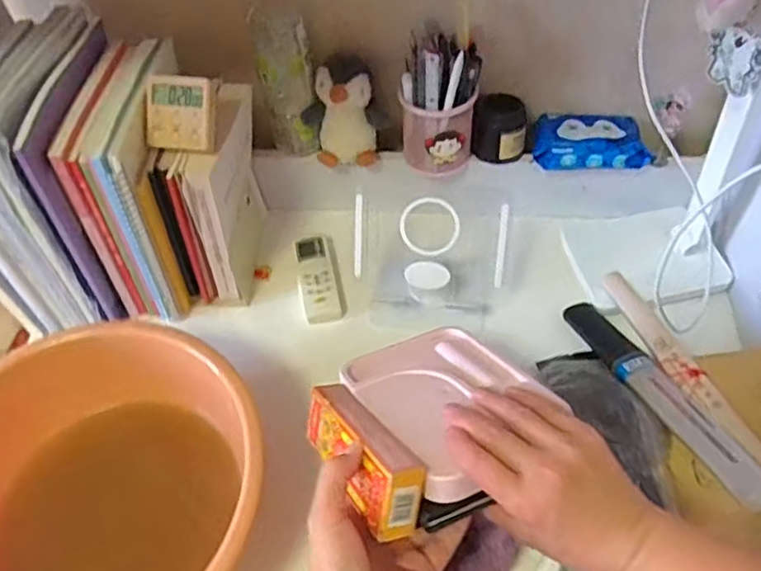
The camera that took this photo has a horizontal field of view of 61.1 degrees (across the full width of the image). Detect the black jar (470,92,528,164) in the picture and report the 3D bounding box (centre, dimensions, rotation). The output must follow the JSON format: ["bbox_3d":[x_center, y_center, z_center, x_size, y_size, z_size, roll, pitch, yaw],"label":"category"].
[{"bbox_3d":[0.141,-0.186,0.761,0.061,0.062,0.065,-3,52,3],"label":"black jar"}]

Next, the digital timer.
[{"bbox_3d":[-0.193,-0.166,0.621,0.063,0.069,0.014,6,13,8],"label":"digital timer"}]

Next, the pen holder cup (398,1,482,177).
[{"bbox_3d":[0.068,-0.214,0.727,0.083,0.171,0.091,-3,52,3],"label":"pen holder cup"}]

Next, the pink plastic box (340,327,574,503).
[{"bbox_3d":[0.054,0.085,0.514,0.126,0.017,0.183,-18,28,-20],"label":"pink plastic box"}]

